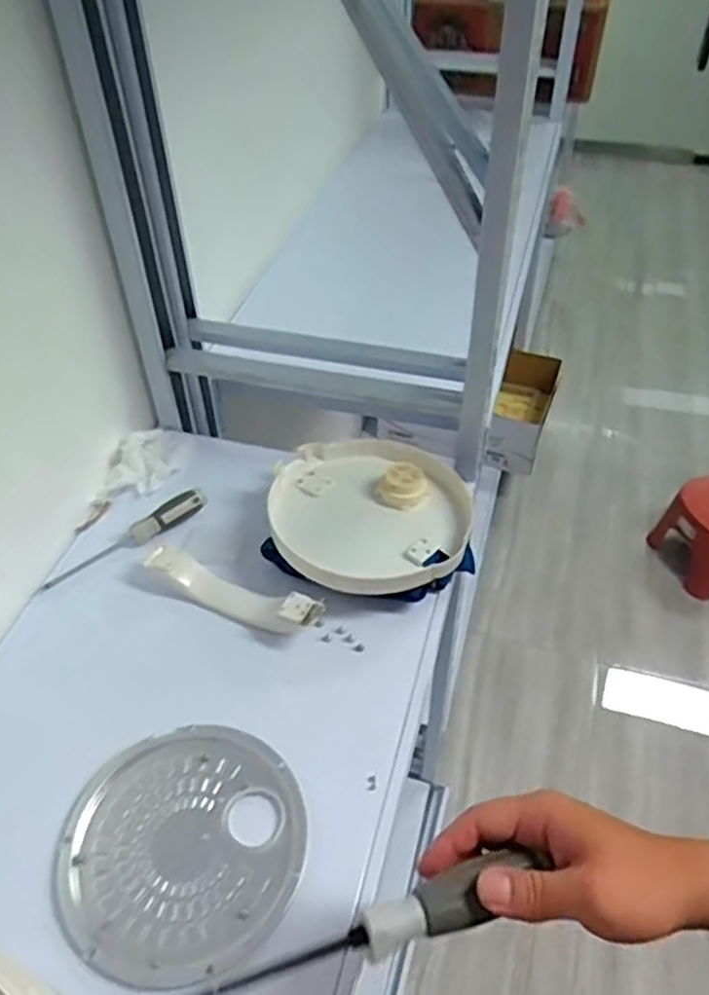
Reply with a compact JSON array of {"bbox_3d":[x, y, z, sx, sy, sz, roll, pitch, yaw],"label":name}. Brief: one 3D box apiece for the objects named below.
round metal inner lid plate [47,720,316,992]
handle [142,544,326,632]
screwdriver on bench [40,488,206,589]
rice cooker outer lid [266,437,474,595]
[{"bbox_3d":[-0.130,0.264,0.569,0.175,0.023,0.182,-1,44,1],"label":"round metal inner lid plate"},{"bbox_3d":[-0.117,0.091,0.725,0.184,0.045,0.033,20,48,20],"label":"handle"},{"bbox_3d":[-0.244,0.040,0.794,0.185,0.036,0.024,-26,50,-23],"label":"screwdriver on bench"},{"bbox_3d":[0.015,0.011,0.778,0.205,0.037,0.226,9,45,10],"label":"rice cooker outer lid"}]

